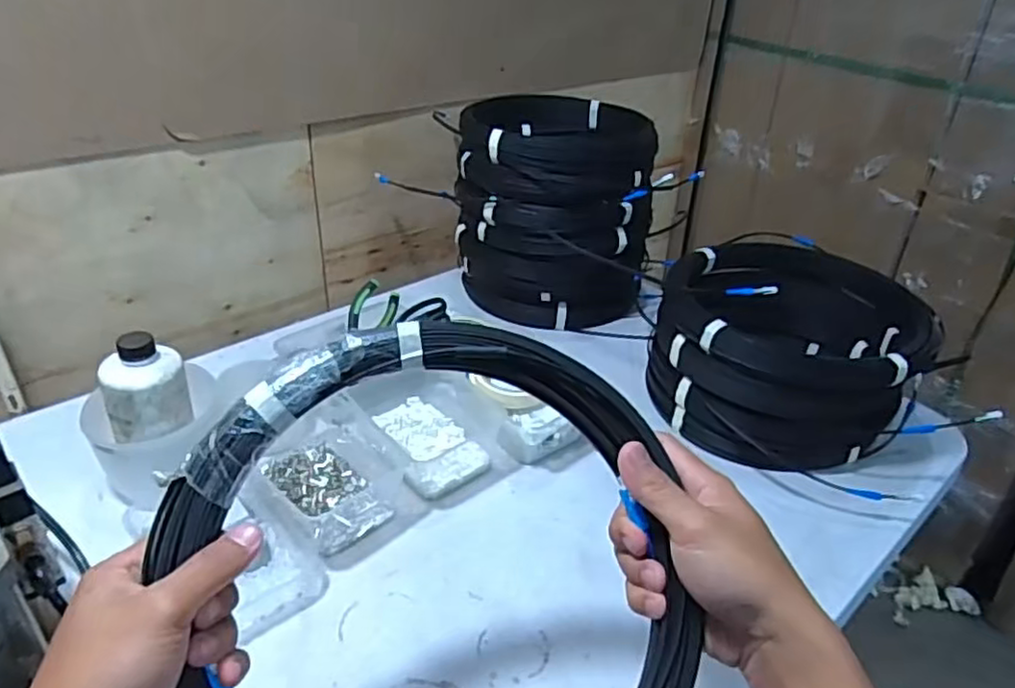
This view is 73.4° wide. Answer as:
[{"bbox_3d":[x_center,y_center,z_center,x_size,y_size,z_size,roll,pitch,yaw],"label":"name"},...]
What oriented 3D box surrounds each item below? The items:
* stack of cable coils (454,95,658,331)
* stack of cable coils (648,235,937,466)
[{"bbox_3d":[0.071,-0.197,1.017,0.270,0.269,0.270,12,32,15],"label":"stack of cable coils"},{"bbox_3d":[0.335,0.006,0.822,0.288,0.146,0.323,21,35,28],"label":"stack of cable coils"}]

